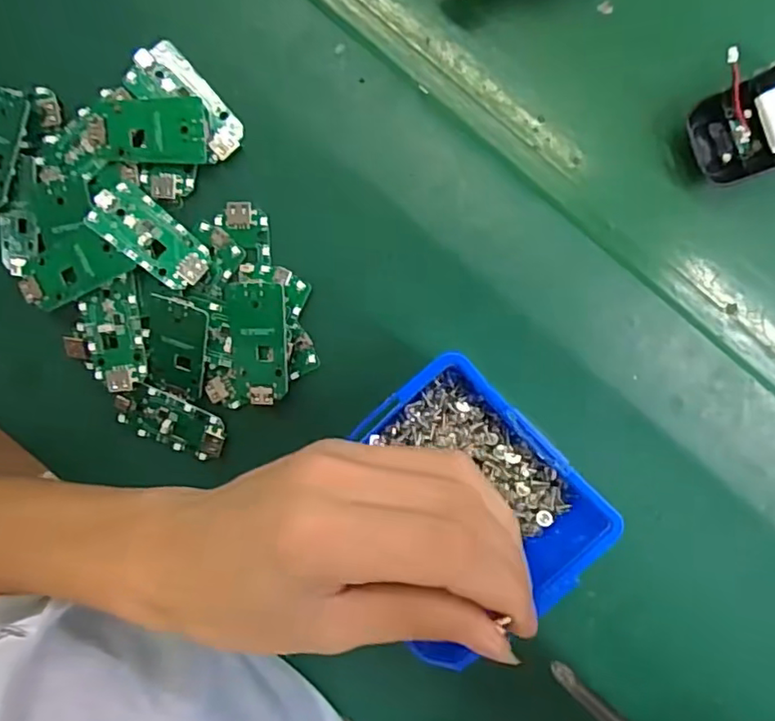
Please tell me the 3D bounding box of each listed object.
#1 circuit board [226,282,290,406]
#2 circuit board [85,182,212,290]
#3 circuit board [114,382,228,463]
[{"bbox_3d":[-0.067,-0.009,0.306,0.034,0.008,0.062,7,106,17],"label":"circuit board"},{"bbox_3d":[-0.123,-0.065,0.309,0.063,0.004,0.031,39,76,-8],"label":"circuit board"},{"bbox_3d":[-0.121,0.034,0.329,0.062,0.010,0.030,26,97,4],"label":"circuit board"}]

